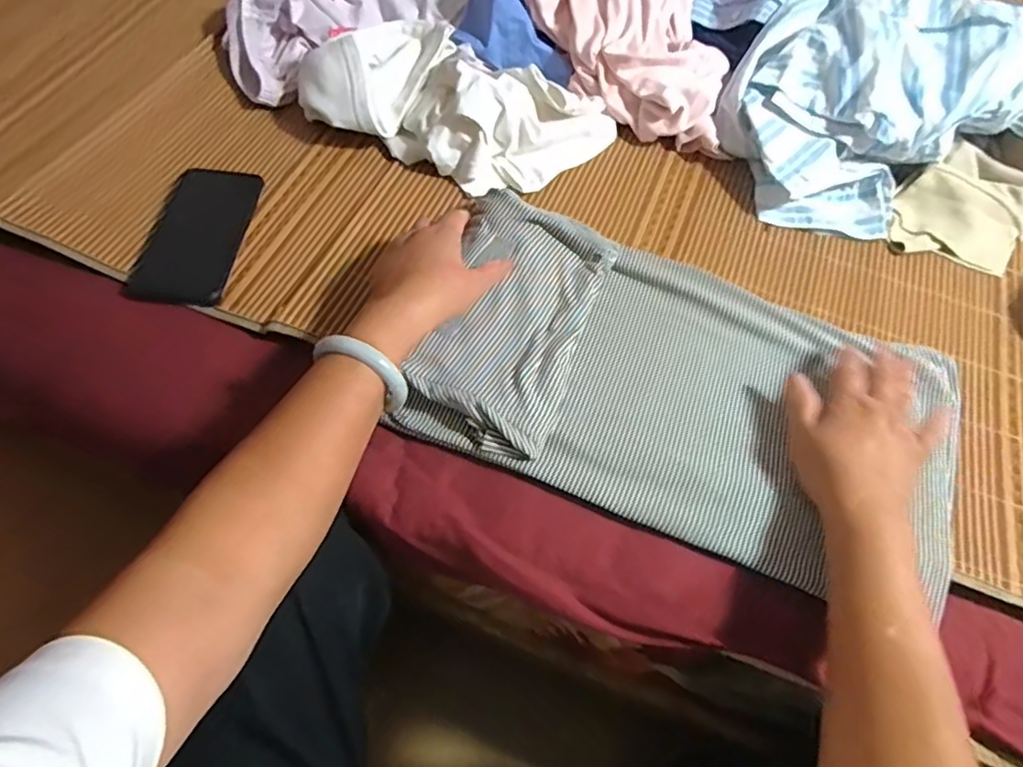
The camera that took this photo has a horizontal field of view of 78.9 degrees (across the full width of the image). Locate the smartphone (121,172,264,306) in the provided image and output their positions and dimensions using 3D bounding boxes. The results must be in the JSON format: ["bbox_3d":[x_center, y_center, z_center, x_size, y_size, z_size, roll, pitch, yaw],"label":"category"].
[{"bbox_3d":[-0.299,-0.141,0.590,0.088,0.012,0.159,5,61,1],"label":"smartphone"}]

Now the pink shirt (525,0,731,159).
[{"bbox_3d":[0.122,-0.407,0.690,0.214,0.146,0.293,-3,61,-4],"label":"pink shirt"}]

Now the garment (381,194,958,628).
[{"bbox_3d":[0.145,0.000,0.520,0.427,0.043,0.247,21,62,9],"label":"garment"}]

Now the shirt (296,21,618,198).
[{"bbox_3d":[-0.059,-0.294,0.649,0.314,0.076,0.137,14,61,6],"label":"shirt"}]

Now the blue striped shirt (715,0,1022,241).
[{"bbox_3d":[0.391,-0.314,0.666,0.331,0.117,0.289,-22,64,-14],"label":"blue striped shirt"}]

